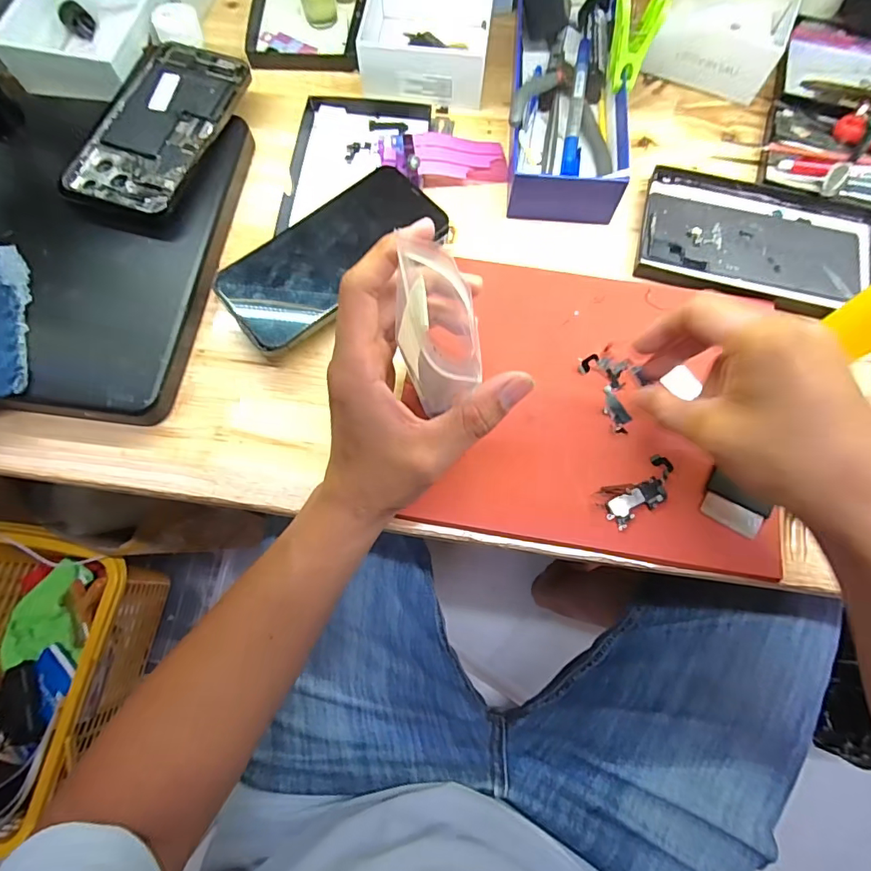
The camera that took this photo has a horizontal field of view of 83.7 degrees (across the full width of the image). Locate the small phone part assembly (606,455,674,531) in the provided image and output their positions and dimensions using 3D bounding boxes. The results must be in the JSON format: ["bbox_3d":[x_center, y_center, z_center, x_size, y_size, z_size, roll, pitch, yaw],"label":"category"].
[{"bbox_3d":[0.131,0.036,0.304,0.054,0.007,0.023,-43,78,-10],"label":"small phone part assembly"}]

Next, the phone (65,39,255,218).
[{"bbox_3d":[-0.205,-0.233,0.365,0.082,0.011,0.153,16,73,0],"label":"phone"}]

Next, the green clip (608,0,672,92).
[{"bbox_3d":[0.147,-0.290,0.357,0.035,0.058,0.015,2,40,5],"label":"green clip"}]

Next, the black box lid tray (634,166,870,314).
[{"bbox_3d":[0.246,-0.147,0.368,0.173,0.011,0.106,15,76,5],"label":"black box lid tray"}]

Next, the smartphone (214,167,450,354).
[{"bbox_3d":[-0.071,-0.126,0.337,0.157,0.007,0.077,-39,76,-11],"label":"smartphone"}]

